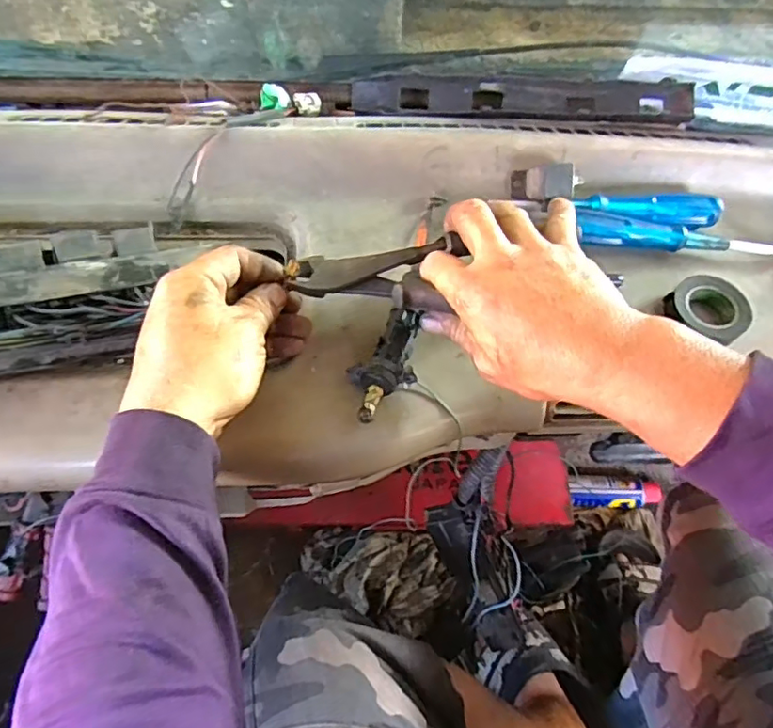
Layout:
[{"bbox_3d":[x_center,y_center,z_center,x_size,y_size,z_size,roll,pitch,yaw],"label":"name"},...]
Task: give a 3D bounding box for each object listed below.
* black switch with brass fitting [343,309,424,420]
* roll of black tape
[{"bbox_3d":[-0.001,0.000,0.389,0.041,0.024,0.082,13,60,4],"label":"black switch with brass fitting"},{"bbox_3d":[0.249,-0.044,0.441,0.065,0.013,0.057,-37,68,-22],"label":"roll of black tape"}]

